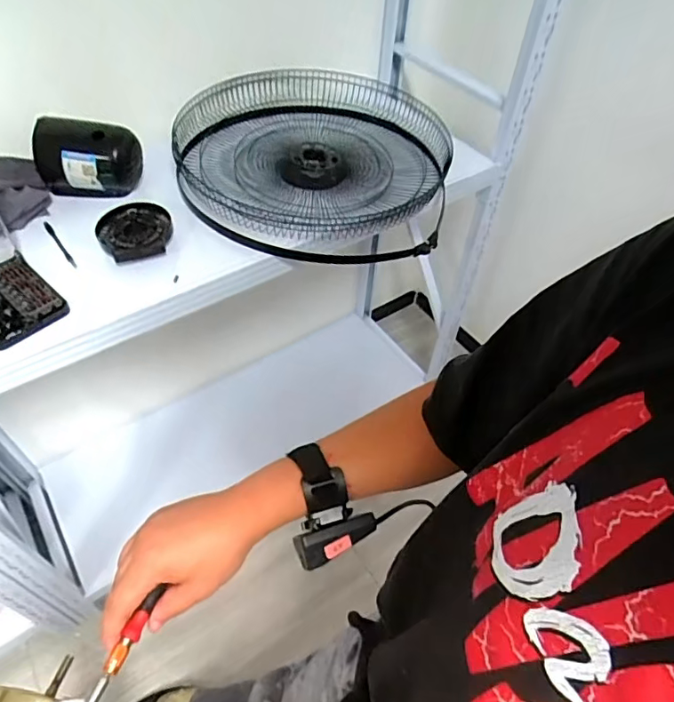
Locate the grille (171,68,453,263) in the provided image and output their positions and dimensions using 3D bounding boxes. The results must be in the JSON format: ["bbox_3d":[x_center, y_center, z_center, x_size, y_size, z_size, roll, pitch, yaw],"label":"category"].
[{"bbox_3d":[-0.046,-0.359,0.948,0.495,0.103,0.490,10,50,5],"label":"grille"}]

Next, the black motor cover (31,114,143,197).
[{"bbox_3d":[-0.414,-0.320,0.863,0.152,0.110,0.084,8,50,4],"label":"black motor cover"}]

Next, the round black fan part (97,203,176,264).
[{"bbox_3d":[-0.315,-0.187,0.811,0.111,0.032,0.114,2,50,-2],"label":"round black fan part"}]

